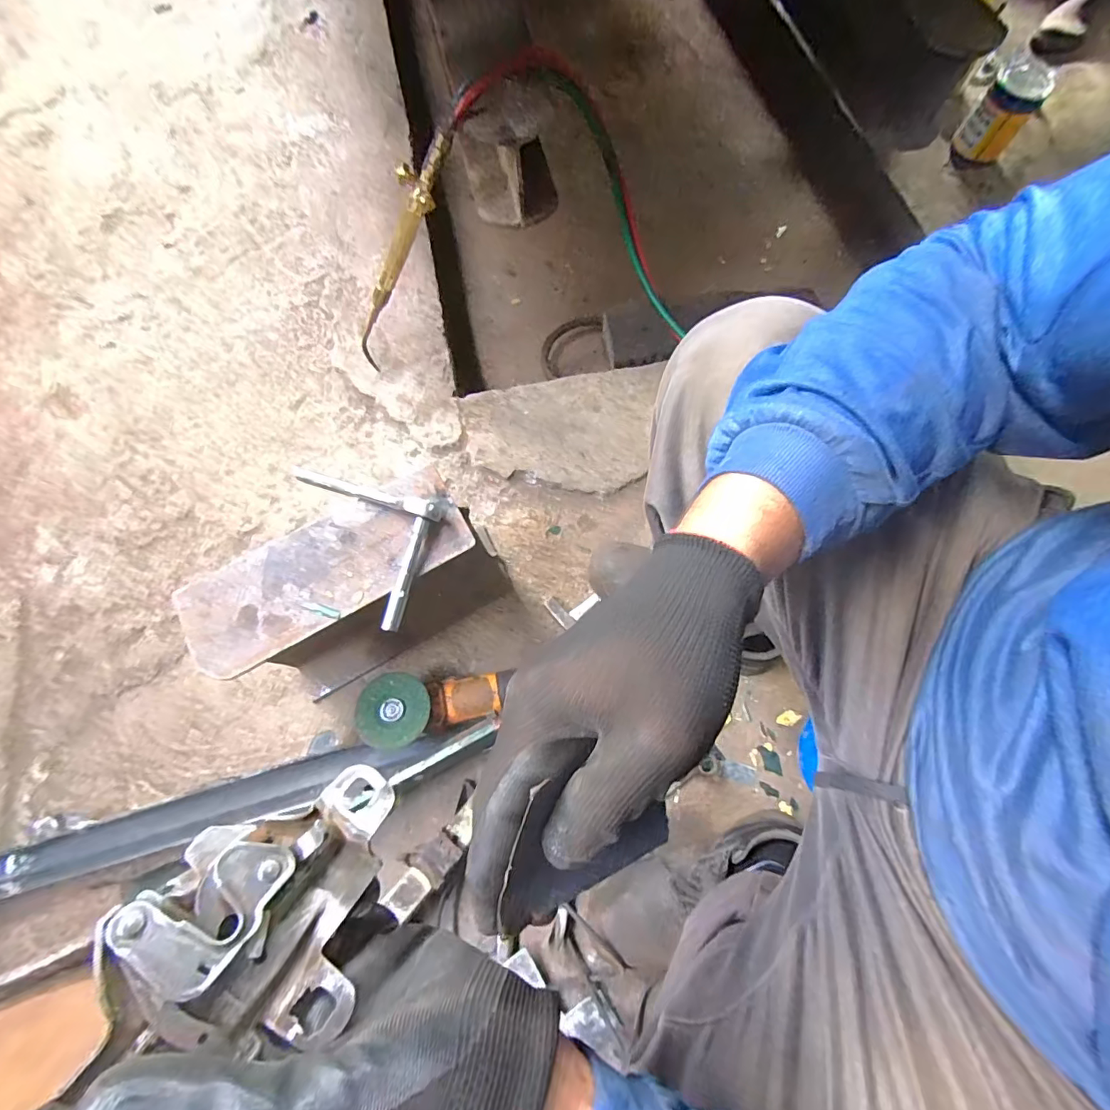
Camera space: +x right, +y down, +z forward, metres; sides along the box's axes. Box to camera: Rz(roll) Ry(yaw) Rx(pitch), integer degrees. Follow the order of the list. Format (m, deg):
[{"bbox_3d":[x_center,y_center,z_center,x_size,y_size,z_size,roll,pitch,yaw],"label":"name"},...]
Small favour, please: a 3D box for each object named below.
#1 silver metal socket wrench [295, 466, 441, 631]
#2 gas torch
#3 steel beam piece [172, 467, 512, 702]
[{"bbox_3d":[-0.240,-0.017,0.546,0.195,0.037,0.157,15,73,6],"label":"silver metal socket wrench"},{"bbox_3d":[-0.255,-0.465,0.772,0.050,0.400,0.065,-8,69,-40],"label":"gas torch"},{"bbox_3d":[-0.247,0.049,0.667,0.338,0.246,0.128,-31,75,-8],"label":"steel beam piece"}]

